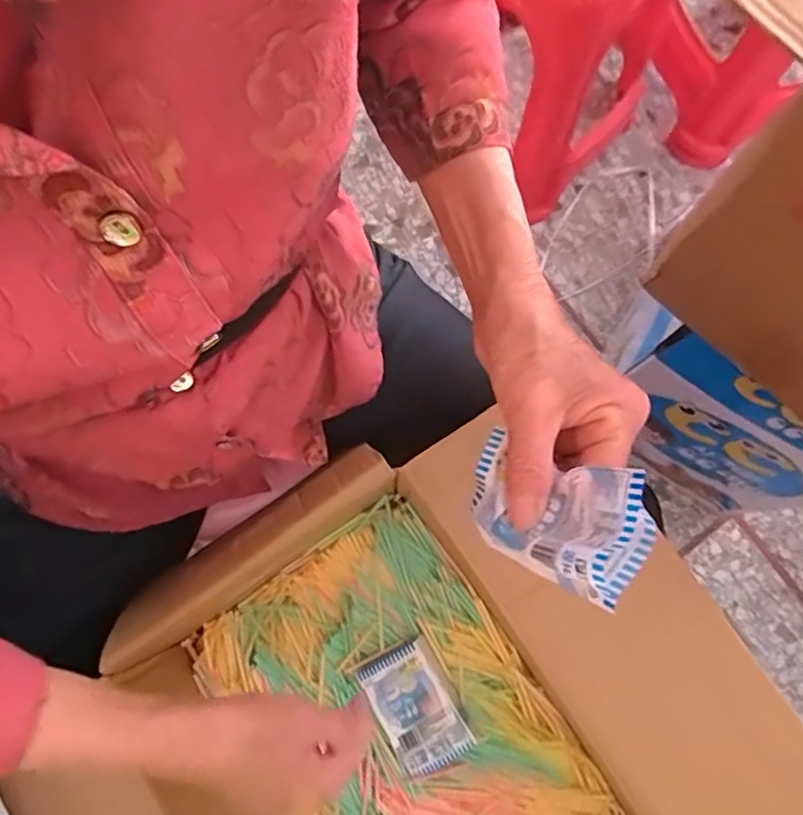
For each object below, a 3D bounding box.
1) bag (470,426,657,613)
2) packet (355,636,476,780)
[{"bbox_3d":[0.066,0.047,0.281,0.024,0.097,0.051,39,78,-29],"label":"bag"},{"bbox_3d":[0.013,0.277,0.566,0.074,0.014,0.106,-32,82,12],"label":"packet"}]

